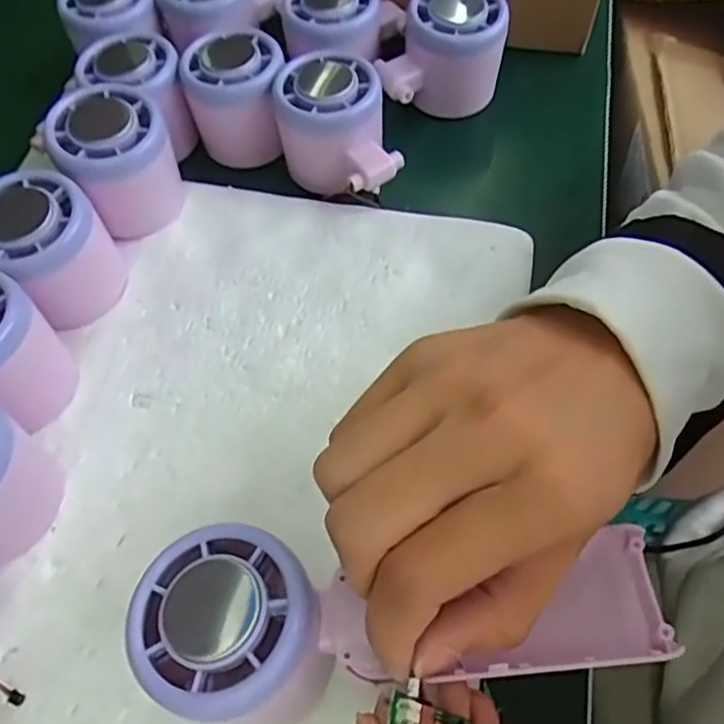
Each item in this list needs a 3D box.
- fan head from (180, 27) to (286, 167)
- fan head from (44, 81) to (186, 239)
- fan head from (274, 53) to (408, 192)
[{"bbox_3d":[-0.069,-0.148,0.371,0.052,0.050,0.054,-1,59,2],"label":"fan head"},{"bbox_3d":[-0.121,-0.099,0.335,0.052,0.060,0.047,-31,63,-15],"label":"fan head"},{"bbox_3d":[-0.015,-0.121,0.350,0.054,0.049,0.066,-16,60,-7],"label":"fan head"}]

